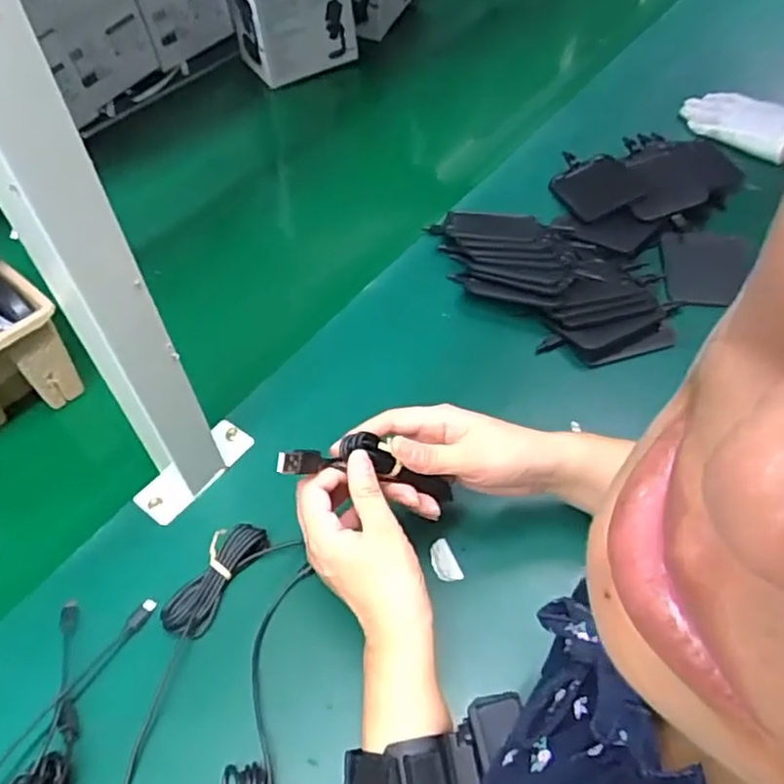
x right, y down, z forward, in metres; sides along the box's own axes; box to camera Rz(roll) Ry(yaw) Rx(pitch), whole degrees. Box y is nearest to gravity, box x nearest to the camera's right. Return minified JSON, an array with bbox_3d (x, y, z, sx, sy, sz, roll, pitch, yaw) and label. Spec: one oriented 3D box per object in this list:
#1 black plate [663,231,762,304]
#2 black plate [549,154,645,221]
[{"bbox_3d":[0.325,-0.126,0.649,0.089,0.013,0.100,7,52,7],"label":"black plate"},{"bbox_3d":[0.236,-0.238,0.738,0.086,0.005,0.094,-22,50,1],"label":"black plate"}]

